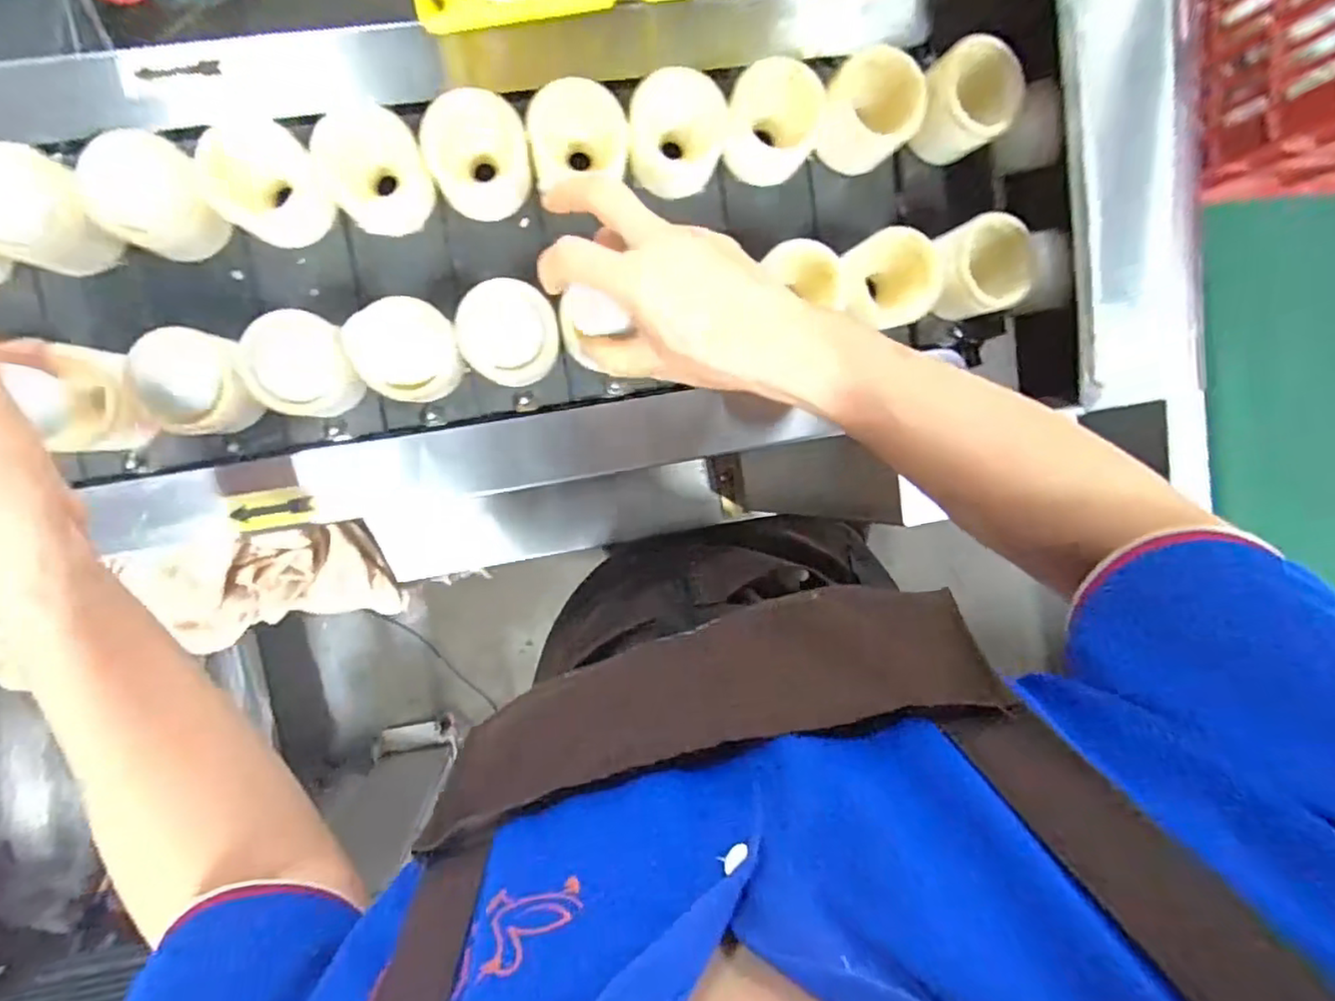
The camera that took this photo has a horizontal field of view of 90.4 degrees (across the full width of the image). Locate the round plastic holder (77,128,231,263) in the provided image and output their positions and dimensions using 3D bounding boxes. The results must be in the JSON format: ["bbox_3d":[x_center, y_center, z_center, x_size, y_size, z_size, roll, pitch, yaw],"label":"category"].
[{"bbox_3d":[-0.306,-0.176,0.396,0.057,0.061,0.065,-18,99,-4],"label":"round plastic holder"}]

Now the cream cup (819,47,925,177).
[{"bbox_3d":[0.128,-0.247,0.424,0.059,0.045,0.056,-1,98,-6],"label":"cream cup"}]

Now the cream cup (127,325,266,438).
[{"bbox_3d":[-0.280,-0.071,0.409,0.061,0.071,0.061,-1,98,-6],"label":"cream cup"}]

